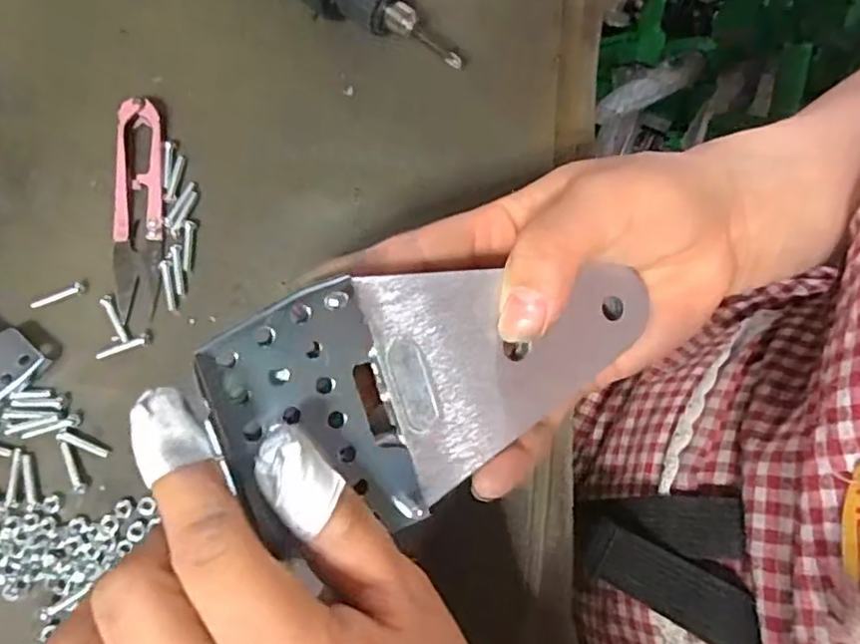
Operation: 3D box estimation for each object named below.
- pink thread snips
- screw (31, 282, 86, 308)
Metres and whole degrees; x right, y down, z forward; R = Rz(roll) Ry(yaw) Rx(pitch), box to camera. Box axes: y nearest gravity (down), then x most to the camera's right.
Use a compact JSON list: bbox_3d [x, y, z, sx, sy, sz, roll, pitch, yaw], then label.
[{"bbox_3d":[-0.131,-0.050,0.283,0.021,0.009,0.108,-5,76,-3],"label":"pink thread snips"},{"bbox_3d":[-0.162,-0.011,0.275,0.023,0.004,0.006,-25,78,-8],"label":"screw"}]

